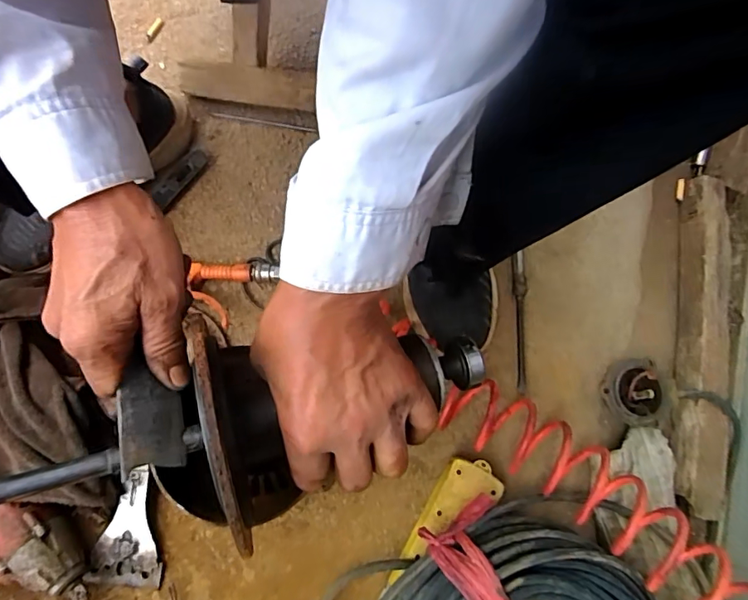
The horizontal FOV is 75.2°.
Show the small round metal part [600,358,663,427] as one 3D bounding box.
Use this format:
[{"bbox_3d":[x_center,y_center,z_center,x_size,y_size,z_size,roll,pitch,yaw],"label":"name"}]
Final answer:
[{"bbox_3d":[0.283,0.101,0.525,0.063,0.035,0.070,-12,76,-4],"label":"small round metal part"}]

